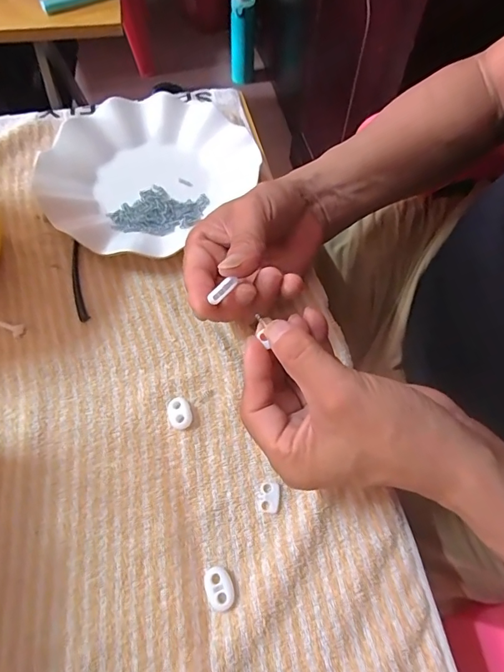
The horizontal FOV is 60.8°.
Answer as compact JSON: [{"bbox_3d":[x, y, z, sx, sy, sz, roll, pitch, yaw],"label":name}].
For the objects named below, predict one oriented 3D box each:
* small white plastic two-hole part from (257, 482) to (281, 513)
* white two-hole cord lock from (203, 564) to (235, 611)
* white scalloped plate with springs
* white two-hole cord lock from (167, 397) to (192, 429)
[{"bbox_3d":[0.011,0.102,0.271,0.013,0.004,0.018,6,62,1],"label":"small white plastic two-hole part"},{"bbox_3d":[-0.019,0.144,0.246,0.015,0.006,0.022,-18,65,-11],"label":"white two-hole cord lock"},{"bbox_3d":[-0.092,-0.149,0.380,0.157,0.025,0.186,41,68,17],"label":"white scalloped plate with springs"},{"bbox_3d":[-0.049,0.052,0.291,0.016,0.007,0.022,-20,65,-12],"label":"white two-hole cord lock"}]

